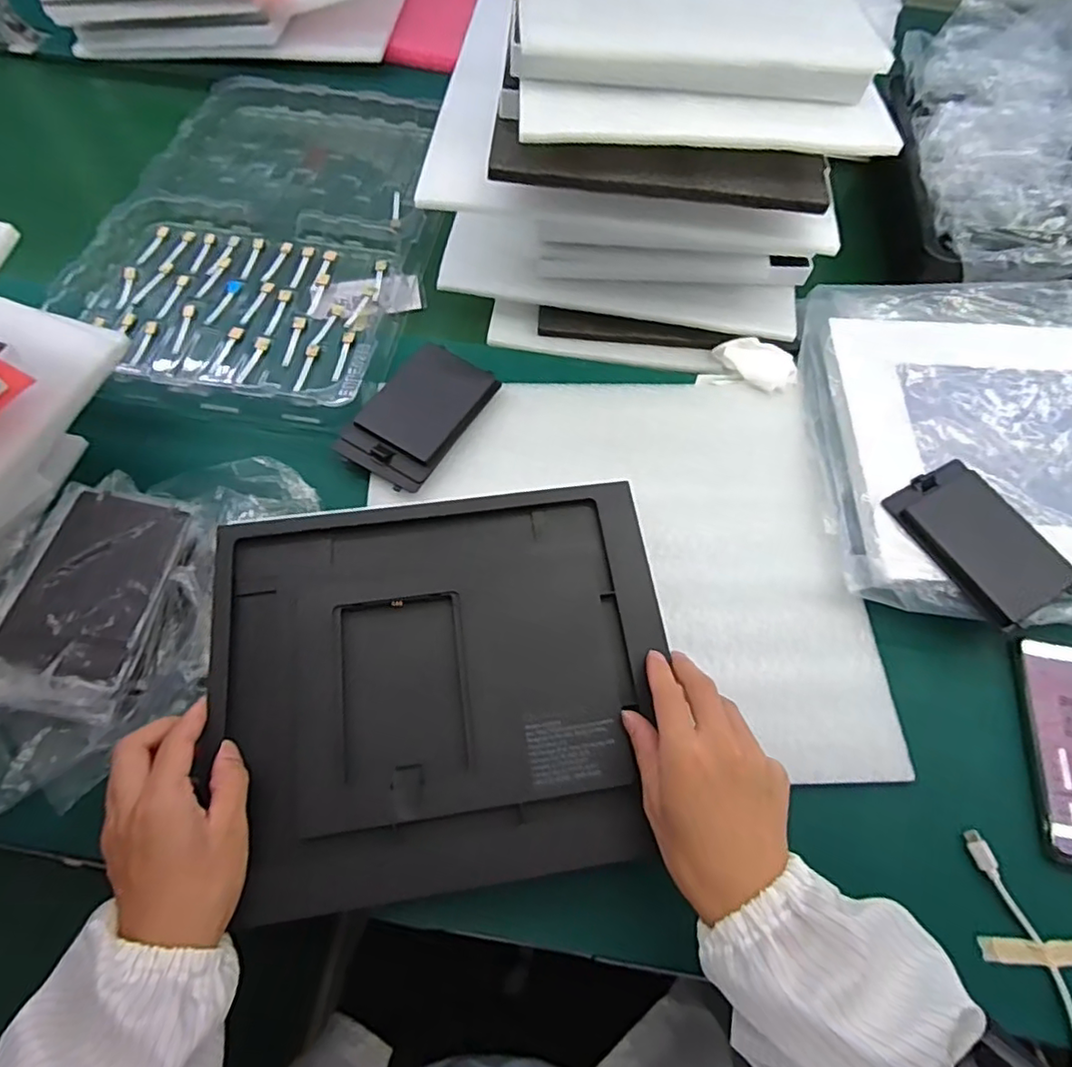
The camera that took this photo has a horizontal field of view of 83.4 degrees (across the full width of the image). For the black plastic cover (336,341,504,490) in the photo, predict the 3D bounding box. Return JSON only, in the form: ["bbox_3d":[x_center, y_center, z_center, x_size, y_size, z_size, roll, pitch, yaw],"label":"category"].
[{"bbox_3d":[-0.095,-0.099,0.497,0.077,0.018,0.129,30,66,13],"label":"black plastic cover"}]

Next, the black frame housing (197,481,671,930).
[{"bbox_3d":[-0.059,0.091,0.393,0.285,0.032,0.253,-7,70,0],"label":"black frame housing"}]

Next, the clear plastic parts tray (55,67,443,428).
[{"bbox_3d":[-0.256,-0.315,0.613,0.307,0.033,0.478,11,62,3],"label":"clear plastic parts tray"}]

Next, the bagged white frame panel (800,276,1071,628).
[{"bbox_3d":[0.432,-0.075,0.479,0.399,0.034,0.318,5,63,0],"label":"bagged white frame panel"}]

